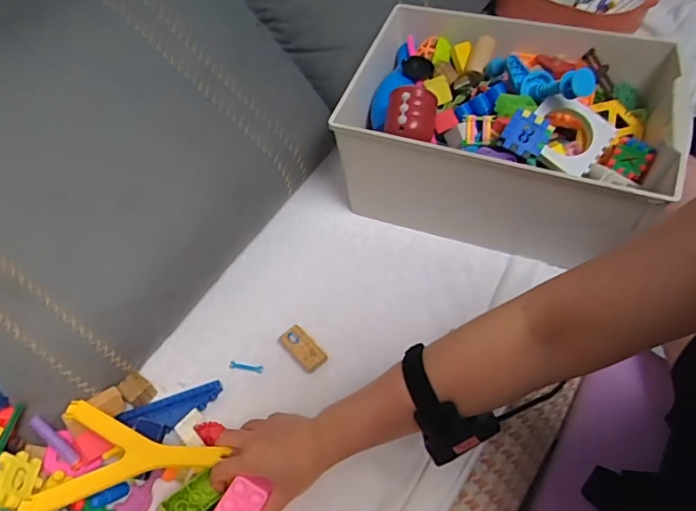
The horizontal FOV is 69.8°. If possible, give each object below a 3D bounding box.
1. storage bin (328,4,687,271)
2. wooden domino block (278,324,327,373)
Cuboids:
[{"bbox_3d":[0.200,-0.176,0.697,0.414,0.183,0.280,18,57,13],"label":"storage bin"},{"bbox_3d":[-0.056,0.112,0.615,0.032,0.006,0.064,-37,62,-23],"label":"wooden domino block"}]

